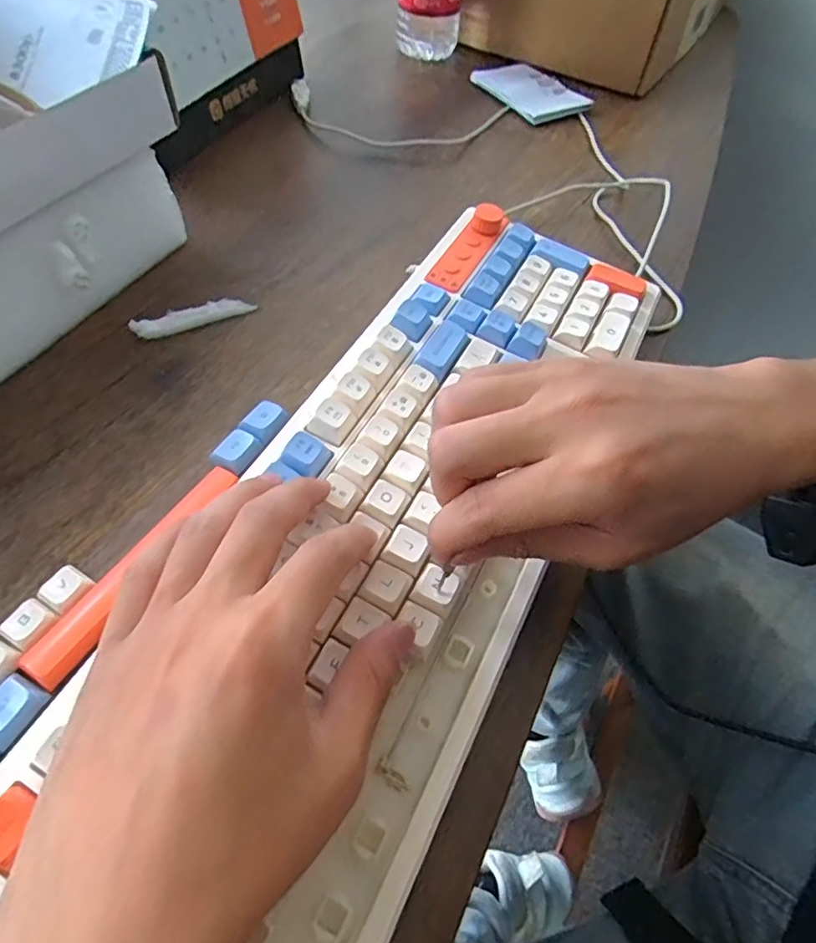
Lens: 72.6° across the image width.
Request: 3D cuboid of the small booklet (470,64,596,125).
[{"bbox_3d":[0.121,-0.373,0.544,0.077,0.010,0.106,-26,61,-19],"label":"small booklet"}]

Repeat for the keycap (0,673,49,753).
[{"bbox_3d":[-0.151,0.089,0.209,0.020,0.004,0.022,28,59,15],"label":"keycap"}]

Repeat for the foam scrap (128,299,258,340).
[{"bbox_3d":[-0.130,-0.094,0.339,0.071,0.008,0.016,-23,60,-18],"label":"foam scrap"}]

